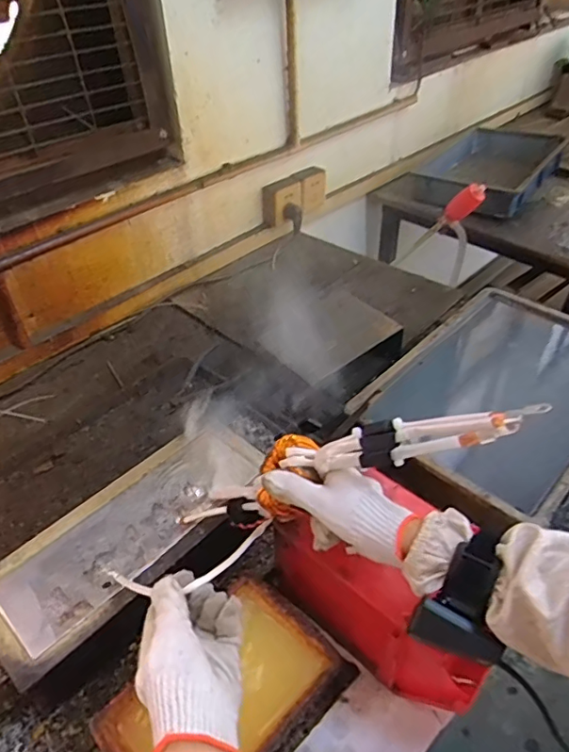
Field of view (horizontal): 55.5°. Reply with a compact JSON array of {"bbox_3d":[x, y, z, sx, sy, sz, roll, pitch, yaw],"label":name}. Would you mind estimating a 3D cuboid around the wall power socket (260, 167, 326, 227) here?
[{"bbox_3d":[0.021,-0.424,1.276,0.173,0.092,0.062,-31,49,-29],"label":"wall power socket"}]

